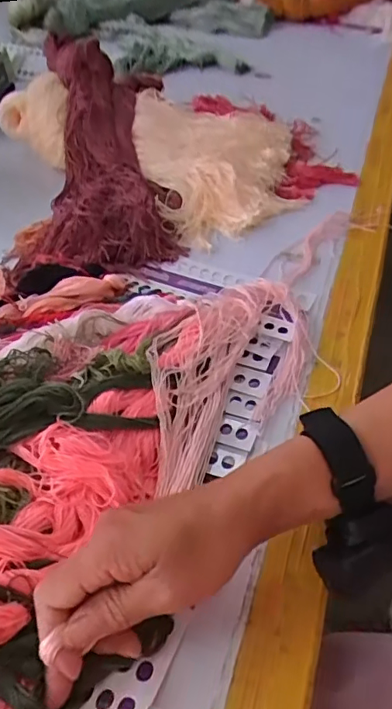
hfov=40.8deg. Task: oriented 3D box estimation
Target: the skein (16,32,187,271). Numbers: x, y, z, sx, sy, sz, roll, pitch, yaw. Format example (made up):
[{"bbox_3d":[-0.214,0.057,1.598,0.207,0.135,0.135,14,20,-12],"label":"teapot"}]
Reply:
[{"bbox_3d":[-0.121,-0.266,0.663,0.163,0.101,0.408,-7,48,-4],"label":"skein"}]

